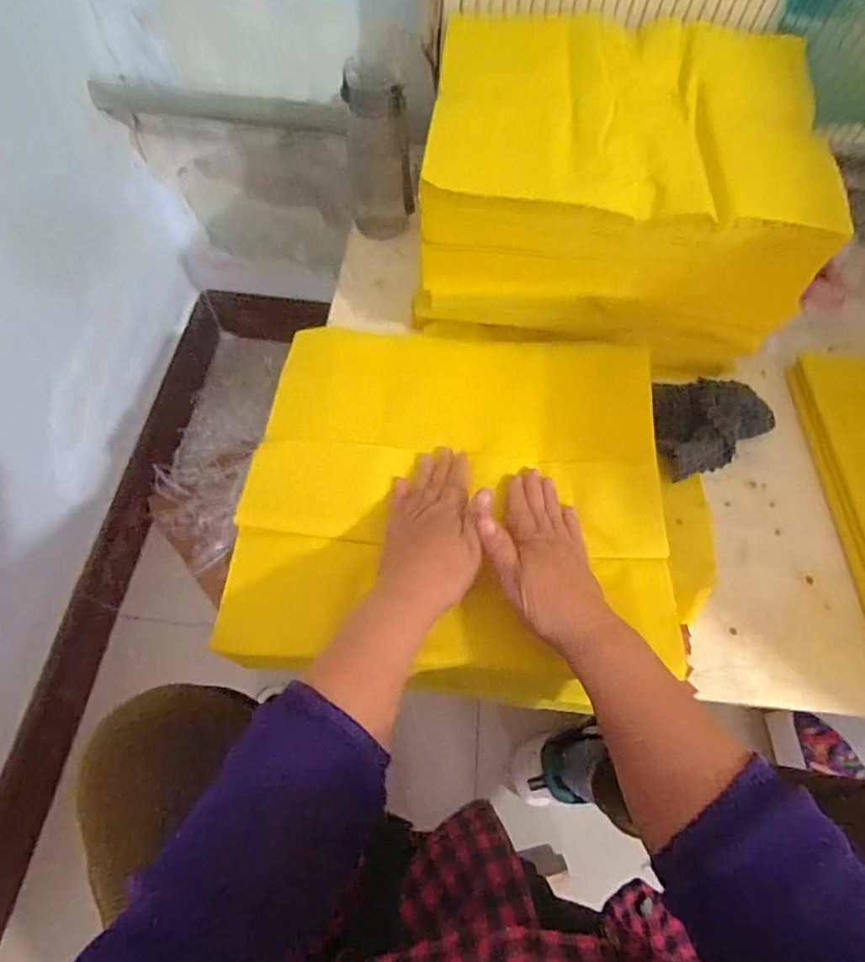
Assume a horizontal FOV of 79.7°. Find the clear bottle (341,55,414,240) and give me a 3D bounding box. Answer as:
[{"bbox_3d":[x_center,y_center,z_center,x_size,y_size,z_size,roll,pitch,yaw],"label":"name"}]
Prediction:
[{"bbox_3d":[-0.065,-0.377,0.614,0.071,0.180,0.069,-9,64,-8],"label":"clear bottle"}]

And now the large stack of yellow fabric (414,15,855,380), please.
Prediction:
[{"bbox_3d":[0.184,-0.299,0.557,0.367,0.202,0.278,7,63,0],"label":"large stack of yellow fabric"}]

